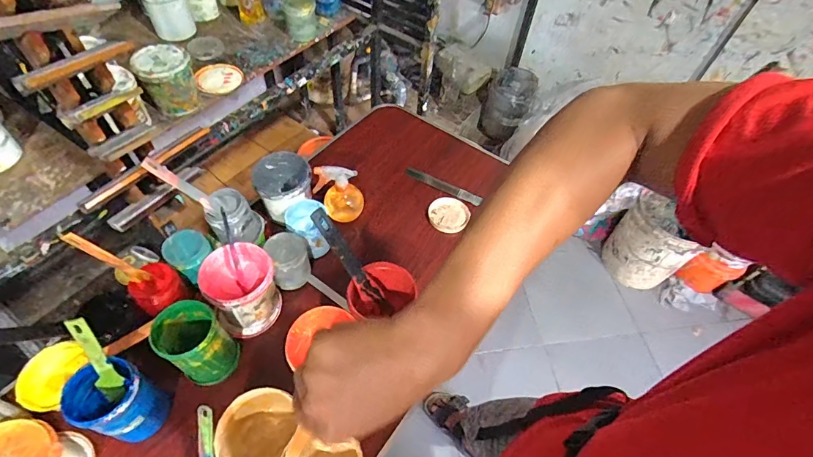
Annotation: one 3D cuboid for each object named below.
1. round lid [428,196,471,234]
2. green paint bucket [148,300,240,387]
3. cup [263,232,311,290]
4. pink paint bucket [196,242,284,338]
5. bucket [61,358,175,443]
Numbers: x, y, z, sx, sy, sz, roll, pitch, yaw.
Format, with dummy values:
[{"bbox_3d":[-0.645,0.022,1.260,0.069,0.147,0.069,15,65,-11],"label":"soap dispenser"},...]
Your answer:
[{"bbox_3d":[0.104,-0.033,1.024,0.100,0.021,0.100,2,54,-3],"label":"round lid"},{"bbox_3d":[-0.368,0.203,0.726,0.109,0.131,0.098,31,58,17],"label":"green paint bucket"},{"bbox_3d":[-0.241,0.068,0.852,0.076,0.096,0.079,2,54,-3],"label":"cup"},{"bbox_3d":[-0.319,0.117,0.806,0.124,0.143,0.126,2,54,-3],"label":"pink paint bucket"},{"bbox_3d":[-0.462,0.278,0.665,0.107,0.139,0.094,21,55,10],"label":"bucket"}]

